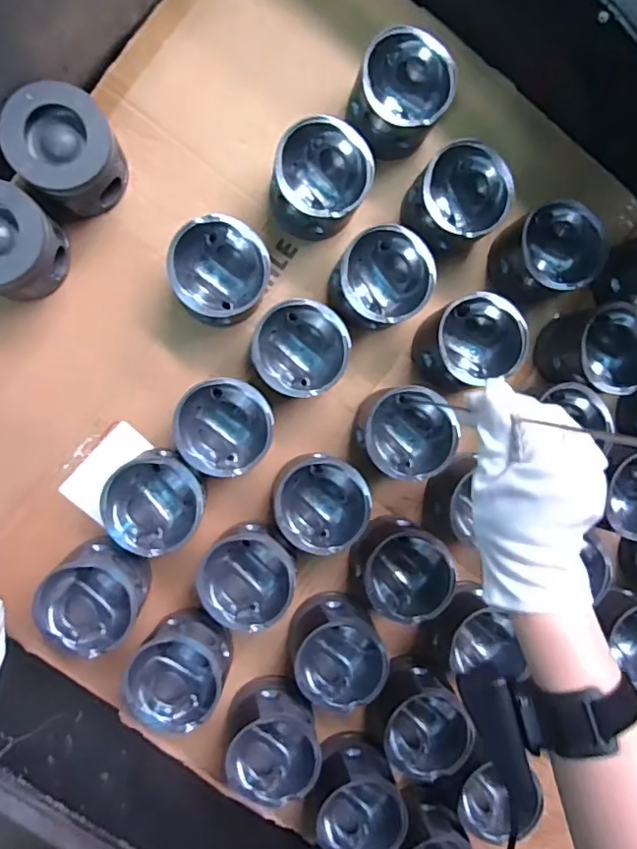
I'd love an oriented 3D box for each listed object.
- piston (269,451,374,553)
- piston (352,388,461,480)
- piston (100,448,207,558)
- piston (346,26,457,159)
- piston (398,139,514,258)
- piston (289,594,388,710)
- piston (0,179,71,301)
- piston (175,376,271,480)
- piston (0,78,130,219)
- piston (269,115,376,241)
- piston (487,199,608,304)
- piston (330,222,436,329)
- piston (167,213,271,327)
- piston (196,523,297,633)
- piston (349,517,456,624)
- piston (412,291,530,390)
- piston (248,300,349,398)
[{"bbox_3d":[-0.001,0.070,0.530,0.085,0.082,0.082,0,93,-8],"label":"piston"},{"bbox_3d":[0.081,0.008,0.543,0.087,0.075,0.085,40,87,-8],"label":"piston"},{"bbox_3d":[-0.148,0.068,0.520,0.083,0.076,0.089,0,93,-8],"label":"piston"},{"bbox_3d":[0.074,-0.302,0.522,0.081,0.067,0.088,0,93,-8],"label":"piston"},{"bbox_3d":[0.132,-0.214,0.547,0.082,0.083,0.085,0,93,-8],"label":"piston"},{"bbox_3d":[0.016,0.212,0.542,0.081,0.077,0.086,0,93,-8],"label":"piston"},{"bbox_3d":[-0.272,-0.156,0.489,0.086,0.073,0.088,23,90,-9],"label":"piston"},{"bbox_3d":[-0.087,0.001,0.524,0.082,0.076,0.083,4,93,-8],"label":"piston"},{"bbox_3d":[-0.217,-0.235,0.488,0.087,0.077,0.089,0,93,-8],"label":"piston"},{"bbox_3d":[-0.003,-0.222,0.519,0.086,0.079,0.085,0,93,-8],"label":"piston"},{"bbox_3d":[0.222,-0.170,0.563,0.090,0.081,0.086,-29,97,-6],"label":"piston"},{"bbox_3d":[0.057,-0.135,0.535,0.082,0.072,0.087,0,93,-8],"label":"piston"},{"bbox_3d":[-0.091,-0.136,0.514,0.081,0.077,0.086,0,93,-8],"label":"piston"},{"bbox_3d":[-0.067,0.137,0.527,0.087,0.076,0.086,13,91,-9],"label":"piston"},{"bbox_3d":[0.081,0.137,0.544,0.087,0.068,0.082,0,93,-8],"label":"piston"},{"bbox_3d":[0.143,-0.079,0.544,0.088,0.073,0.087,-11,95,-7],"label":"piston"},{"bbox_3d":[-0.018,-0.068,0.528,0.085,0.071,0.082,0,93,-8],"label":"piston"}]

